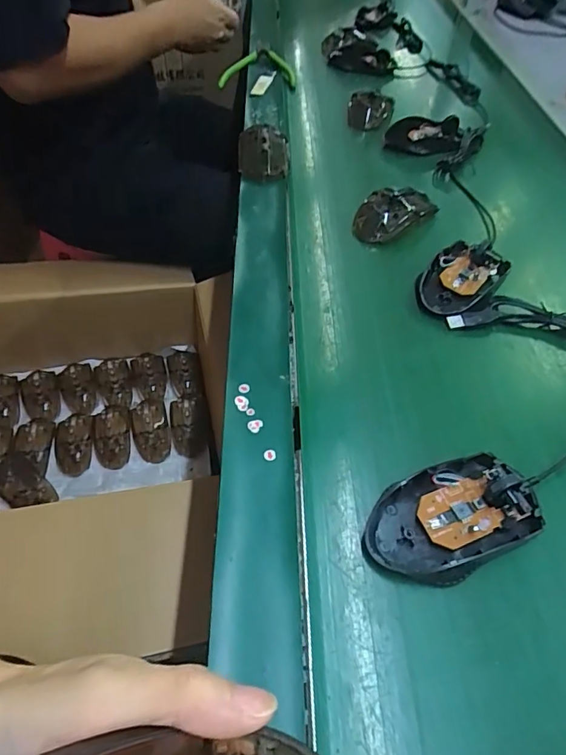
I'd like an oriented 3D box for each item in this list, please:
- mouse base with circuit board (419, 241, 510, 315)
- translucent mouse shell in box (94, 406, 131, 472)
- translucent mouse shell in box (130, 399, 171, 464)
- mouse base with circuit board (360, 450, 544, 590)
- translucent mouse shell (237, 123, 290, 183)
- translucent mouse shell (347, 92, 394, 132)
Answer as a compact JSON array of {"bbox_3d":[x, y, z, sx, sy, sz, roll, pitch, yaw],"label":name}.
[{"bbox_3d":[0.166,-0.093,0.452,0.061,0.026,0.099,32,56,21],"label":"mouse base with circuit board"},{"bbox_3d":[-0.284,0.094,0.808,0.056,0.031,0.111,-10,52,-12],"label":"translucent mouse shell in box"},{"bbox_3d":[-0.224,0.088,0.824,0.058,0.027,0.114,-11,52,-12],"label":"translucent mouse shell in box"},{"bbox_3d":[0.106,0.083,0.299,0.110,0.029,0.064,-21,55,-19],"label":"mouse base with circuit board"},{"bbox_3d":[-0.023,-0.269,0.578,0.060,0.031,0.094,1,51,-3],"label":"translucent mouse shell"},{"bbox_3d":[0.123,-0.372,0.674,0.062,0.027,0.070,8,51,3],"label":"translucent mouse shell"}]

